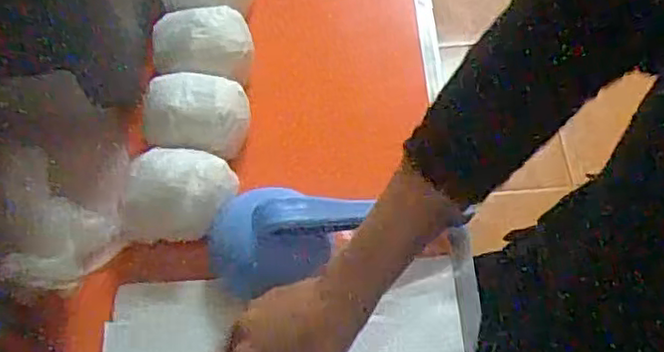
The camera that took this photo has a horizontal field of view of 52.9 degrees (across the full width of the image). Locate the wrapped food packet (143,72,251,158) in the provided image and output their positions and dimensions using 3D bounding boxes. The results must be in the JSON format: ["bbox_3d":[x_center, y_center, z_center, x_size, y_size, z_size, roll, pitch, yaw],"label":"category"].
[{"bbox_3d":[-0.115,-0.055,0.576,0.085,0.039,0.070,1,62,4],"label":"wrapped food packet"}]

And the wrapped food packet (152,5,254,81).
[{"bbox_3d":[-0.118,-0.118,0.610,0.089,0.036,0.071,-9,62,-2],"label":"wrapped food packet"}]

